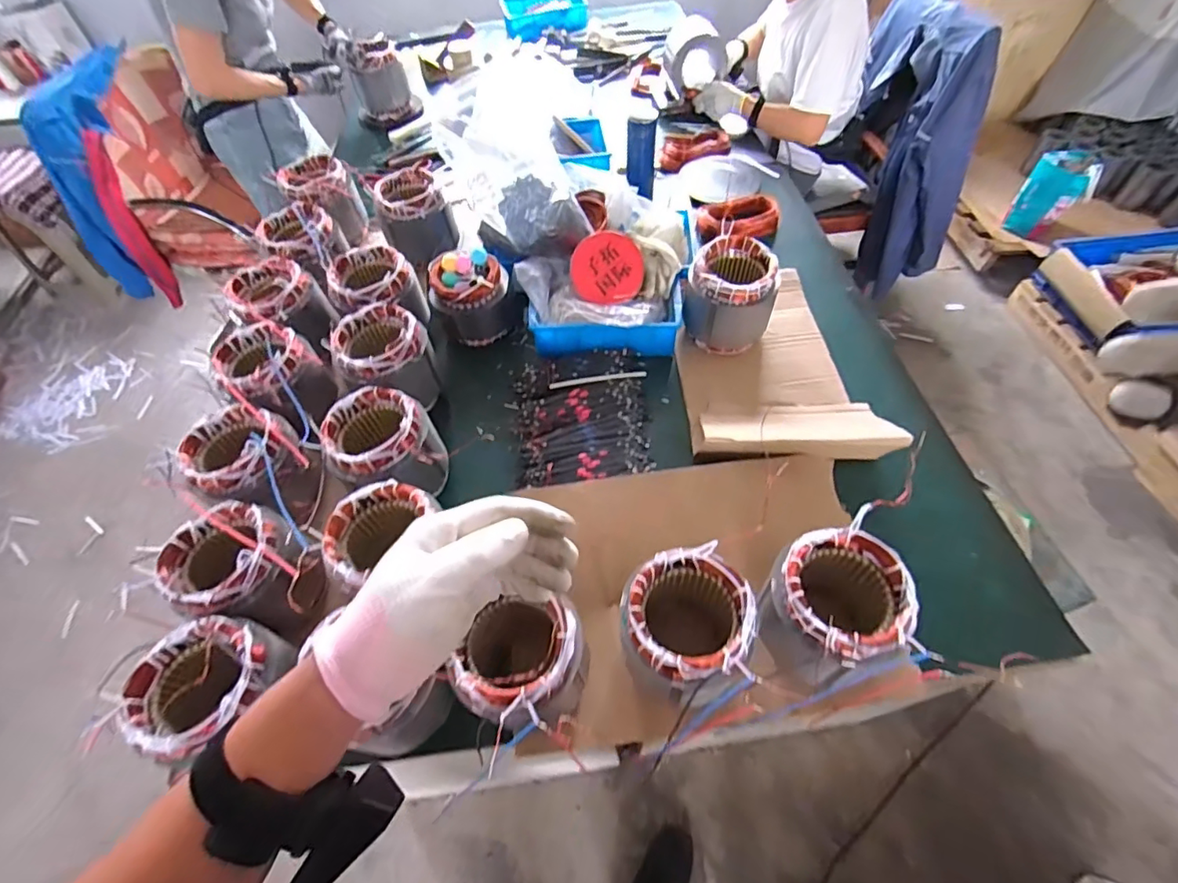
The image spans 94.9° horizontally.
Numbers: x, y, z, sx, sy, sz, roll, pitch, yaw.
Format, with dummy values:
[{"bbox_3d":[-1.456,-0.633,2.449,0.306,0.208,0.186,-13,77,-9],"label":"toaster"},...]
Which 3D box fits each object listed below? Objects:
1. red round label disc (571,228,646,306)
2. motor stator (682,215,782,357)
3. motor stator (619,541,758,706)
[{"bbox_3d":[0.034,-0.318,0.992,0.132,0.015,0.127,1,96,6],"label":"red round label disc"},{"bbox_3d":[0.261,-0.261,0.997,0.157,0.159,0.150,19,59,16],"label":"motor stator"},{"bbox_3d":[0.114,0.225,0.644,0.134,0.167,0.146,-2,56,2],"label":"motor stator"}]

